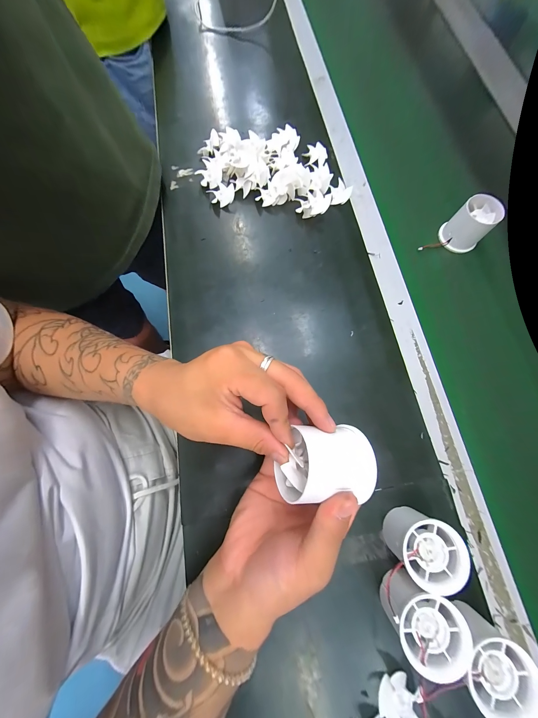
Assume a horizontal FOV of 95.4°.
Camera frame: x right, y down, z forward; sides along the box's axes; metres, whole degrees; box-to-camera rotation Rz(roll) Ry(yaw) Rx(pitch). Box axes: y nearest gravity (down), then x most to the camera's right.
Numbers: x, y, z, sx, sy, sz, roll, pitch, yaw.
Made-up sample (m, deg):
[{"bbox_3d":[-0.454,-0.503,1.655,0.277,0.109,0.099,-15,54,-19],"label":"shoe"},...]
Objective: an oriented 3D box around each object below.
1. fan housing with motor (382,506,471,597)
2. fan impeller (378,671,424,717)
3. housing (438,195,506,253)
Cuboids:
[{"bbox_3d":[0.149,0.183,0.241,0.052,0.053,0.055,0,74,1],"label":"fan housing with motor"},{"bbox_3d":[0.121,0.316,0.224,0.035,0.012,0.038,0,74,1],"label":"fan impeller"},{"bbox_3d":[0.288,-0.192,0.351,0.047,0.055,0.052,-43,78,-10],"label":"housing"}]

